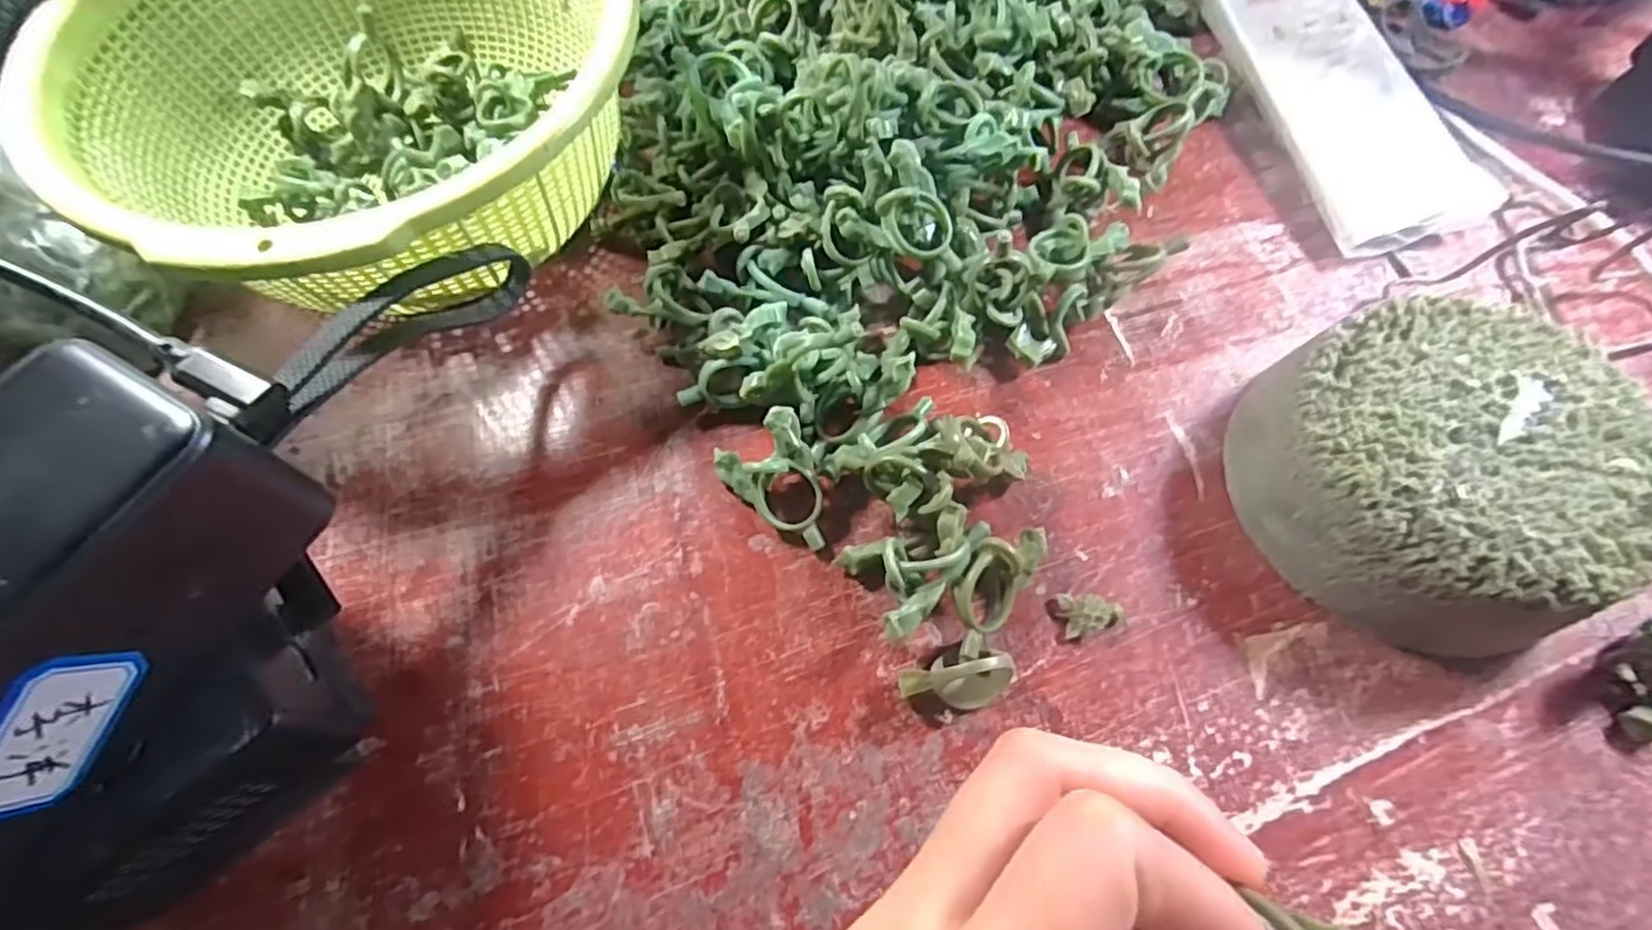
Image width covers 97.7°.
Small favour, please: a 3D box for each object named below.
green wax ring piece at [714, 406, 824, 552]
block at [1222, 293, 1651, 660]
[{"bbox_3d":[-0.018,0.007,0.238,0.030,0.028,0.041,-17,67,-6],"label":"green wax ring piece"},{"bbox_3d":[0.189,0.002,0.225,0.096,0.046,0.101,-1,66,1],"label":"block"}]

